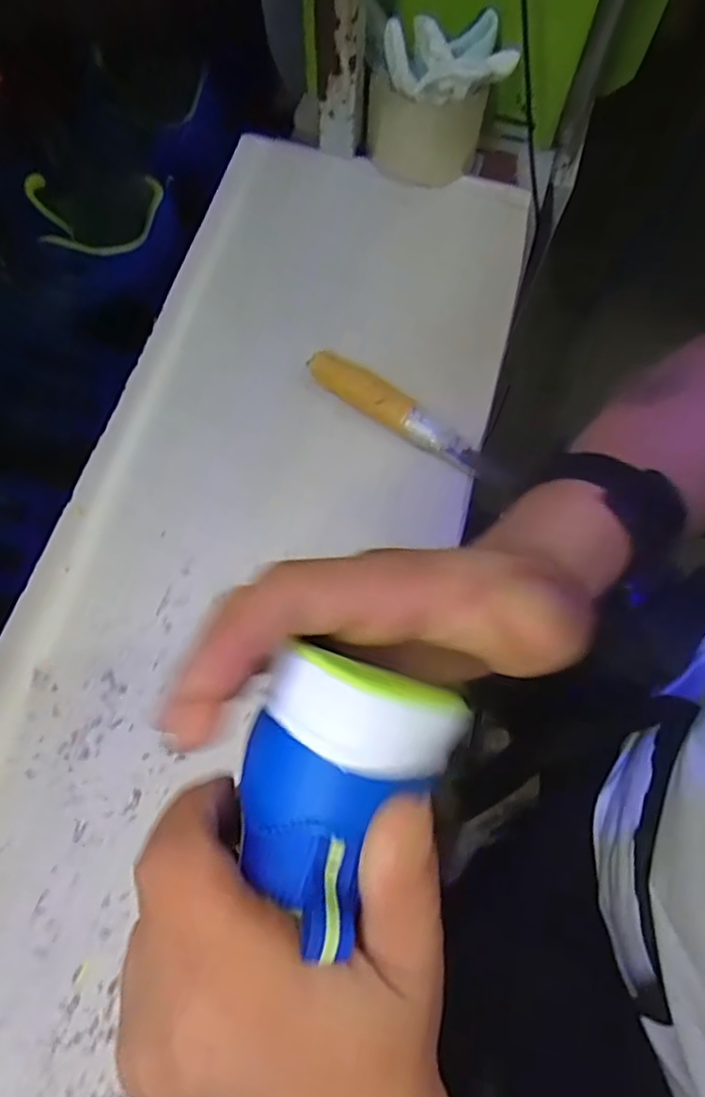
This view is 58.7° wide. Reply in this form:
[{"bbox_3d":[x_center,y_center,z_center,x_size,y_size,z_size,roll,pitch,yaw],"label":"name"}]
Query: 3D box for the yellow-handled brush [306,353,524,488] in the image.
[{"bbox_3d":[0.041,-0.092,0.439,0.164,0.019,0.024,31,74,8],"label":"yellow-handled brush"}]

